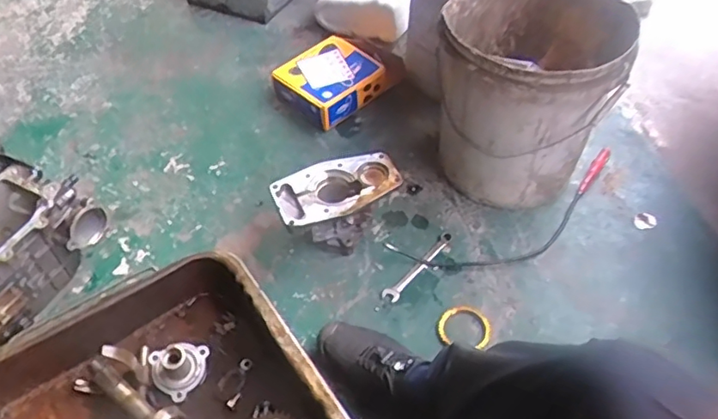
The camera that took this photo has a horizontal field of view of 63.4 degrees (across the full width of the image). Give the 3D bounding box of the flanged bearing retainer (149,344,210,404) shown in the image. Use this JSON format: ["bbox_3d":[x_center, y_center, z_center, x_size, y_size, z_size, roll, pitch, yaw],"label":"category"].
[{"bbox_3d":[-0.260,0.222,0.846,0.083,0.056,0.077,-1,50,1],"label":"flanged bearing retainer"}]

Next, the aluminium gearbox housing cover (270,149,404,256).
[{"bbox_3d":[-0.035,-0.006,0.993,0.204,0.120,0.111,-18,52,-13],"label":"aluminium gearbox housing cover"}]

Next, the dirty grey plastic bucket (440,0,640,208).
[{"bbox_3d":[0.291,-0.214,1.038,0.305,0.331,0.337,17,53,14],"label":"dirty grey plastic bucket"}]

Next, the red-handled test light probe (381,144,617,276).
[{"bbox_3d":[0.296,0.016,1.032,0.491,0.029,0.140,-21,53,-15],"label":"red-handled test light probe"}]

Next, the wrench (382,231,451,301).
[{"bbox_3d":[0.102,0.095,0.994,0.028,0.010,0.174,32,58,25],"label":"wrench"}]

